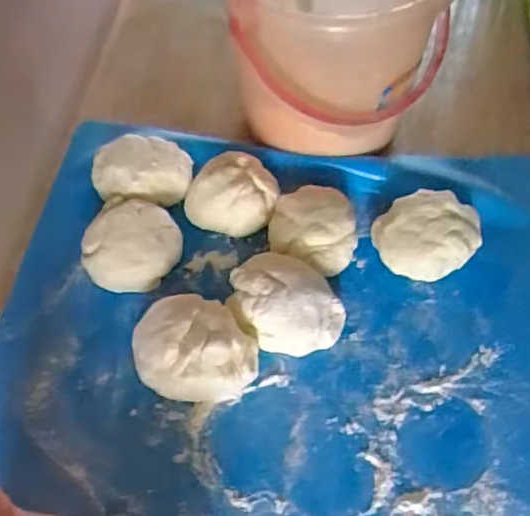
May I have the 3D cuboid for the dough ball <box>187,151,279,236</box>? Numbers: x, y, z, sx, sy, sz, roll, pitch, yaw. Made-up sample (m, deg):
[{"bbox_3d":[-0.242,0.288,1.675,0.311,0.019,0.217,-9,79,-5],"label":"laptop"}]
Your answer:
[{"bbox_3d":[-0.031,-0.063,0.555,0.083,0.052,0.067,1,59,2],"label":"dough ball"}]

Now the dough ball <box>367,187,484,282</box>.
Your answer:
[{"bbox_3d":[0.145,-0.022,0.530,0.088,0.045,0.075,22,62,14],"label":"dough ball"}]

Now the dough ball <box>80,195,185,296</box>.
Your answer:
[{"bbox_3d":[-0.120,-0.010,0.528,0.078,0.050,0.081,-1,59,1],"label":"dough ball"}]

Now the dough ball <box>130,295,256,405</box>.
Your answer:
[{"bbox_3d":[-0.057,0.072,0.476,0.099,0.052,0.077,0,59,2],"label":"dough ball"}]

